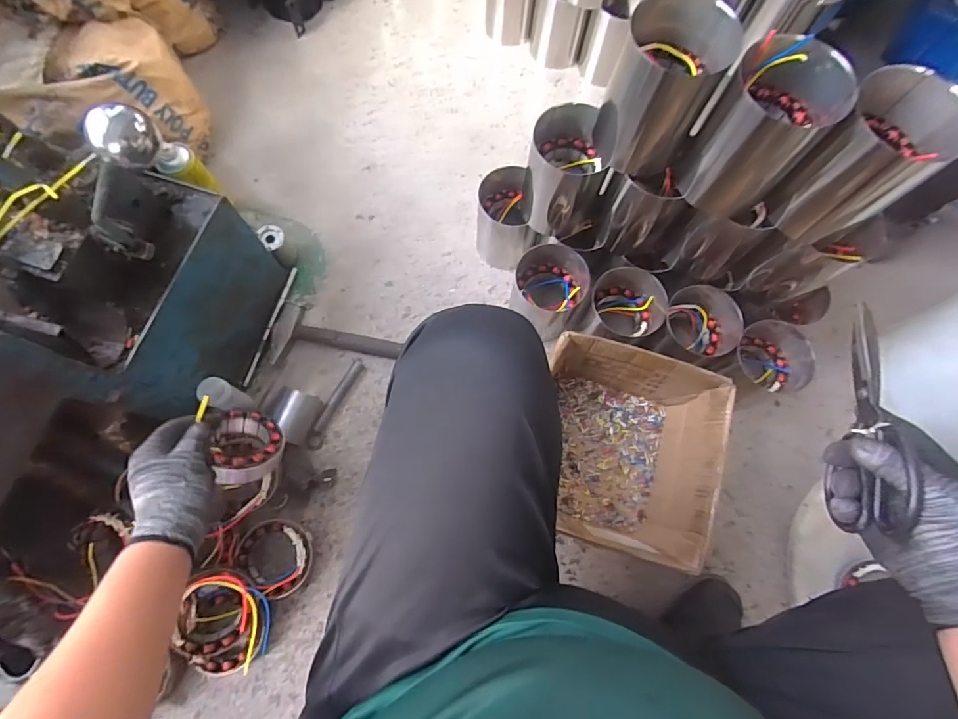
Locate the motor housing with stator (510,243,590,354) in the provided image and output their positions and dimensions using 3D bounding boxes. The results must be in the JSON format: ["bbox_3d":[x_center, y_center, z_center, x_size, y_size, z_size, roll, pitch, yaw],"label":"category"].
[{"bbox_3d":[0.120,-0.113,0.859,0.127,0.152,0.141,-32,77,-10],"label":"motor housing with stator"}]

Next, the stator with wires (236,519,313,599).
[{"bbox_3d":[-0.322,0.315,0.760,0.121,0.045,0.101,39,77,9],"label":"stator with wires"}]

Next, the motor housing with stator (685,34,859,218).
[{"bbox_3d":[0.347,-0.280,0.577,0.118,0.186,0.109,0,74,-1],"label":"motor housing with stator"}]

